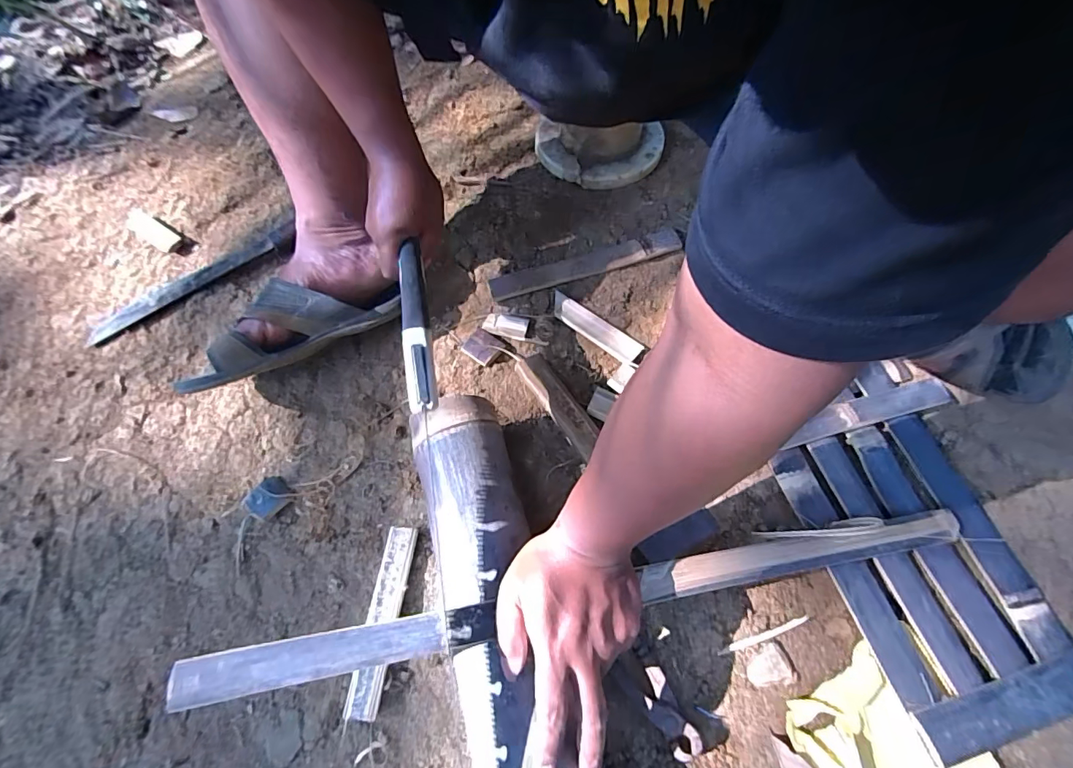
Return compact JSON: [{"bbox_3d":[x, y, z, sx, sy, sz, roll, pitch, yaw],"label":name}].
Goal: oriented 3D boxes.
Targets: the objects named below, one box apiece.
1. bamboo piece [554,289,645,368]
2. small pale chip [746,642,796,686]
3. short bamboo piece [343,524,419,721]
[{"bbox_3d":[0.071,-0.072,0.596,0.135,0.008,0.034,37,70,19],"label":"bamboo piece"},{"bbox_3d":[0.212,0.258,0.429,0.038,0.007,0.033,-8,63,-1],"label":"small pale chip"},{"bbox_3d":[-0.147,0.222,0.450,0.032,0.016,0.163,4,63,5],"label":"short bamboo piece"}]

